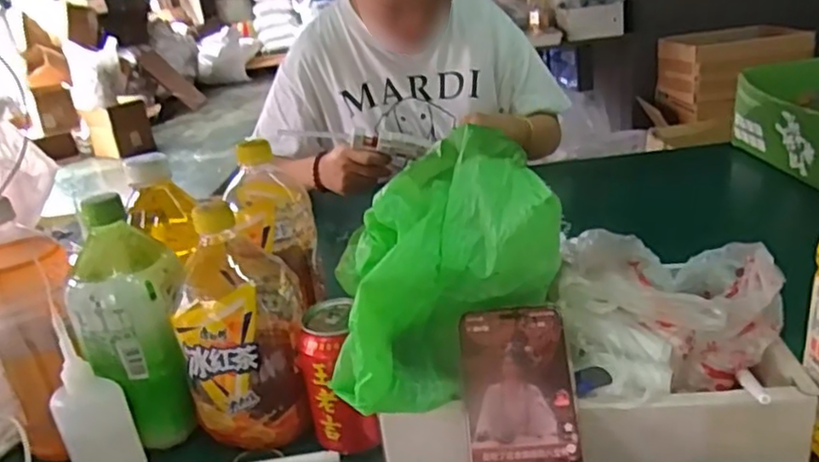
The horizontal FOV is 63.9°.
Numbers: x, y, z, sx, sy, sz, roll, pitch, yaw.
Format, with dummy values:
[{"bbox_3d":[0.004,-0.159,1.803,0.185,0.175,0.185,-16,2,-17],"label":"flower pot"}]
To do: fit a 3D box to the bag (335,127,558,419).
[{"bbox_3d":[0.023,0.035,0.455,0.163,0.168,0.094,-8,23,-1],"label":"bag"}]

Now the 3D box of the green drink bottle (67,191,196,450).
[{"bbox_3d":[-0.221,0.075,0.529,0.083,0.199,0.072,-18,25,-23],"label":"green drink bottle"}]

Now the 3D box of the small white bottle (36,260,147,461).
[{"bbox_3d":[-0.247,0.126,0.501,0.047,0.162,0.029,-23,27,-32],"label":"small white bottle"}]

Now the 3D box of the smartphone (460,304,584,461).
[{"bbox_3d":[0.076,0.130,0.444,0.074,0.007,0.160,-5,67,6],"label":"smartphone"}]

